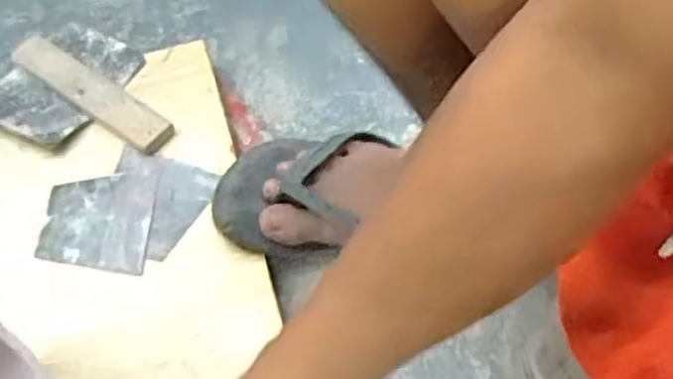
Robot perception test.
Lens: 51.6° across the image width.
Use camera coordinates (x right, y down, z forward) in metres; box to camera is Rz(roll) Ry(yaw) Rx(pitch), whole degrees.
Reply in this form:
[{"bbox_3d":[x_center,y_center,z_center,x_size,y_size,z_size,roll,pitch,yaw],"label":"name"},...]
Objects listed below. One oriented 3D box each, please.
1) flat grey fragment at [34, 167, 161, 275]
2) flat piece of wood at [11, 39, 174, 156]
[{"bbox_3d":[-0.214,0.025,0.623,0.098,0.004,0.099,0,59,4],"label":"flat grey fragment"},{"bbox_3d":[-0.245,-0.099,0.689,0.207,0.018,0.044,33,67,21],"label":"flat piece of wood"}]

